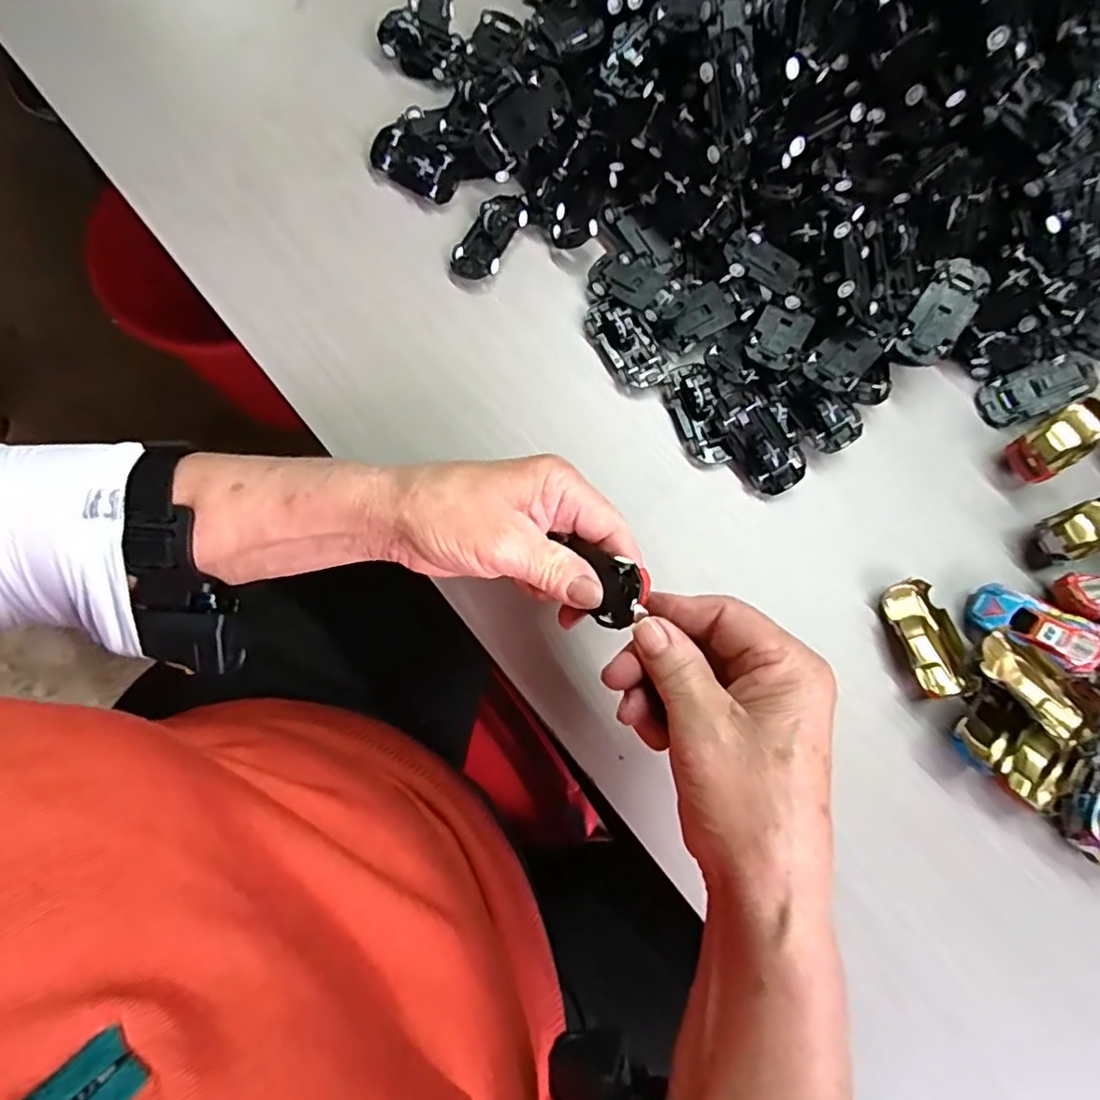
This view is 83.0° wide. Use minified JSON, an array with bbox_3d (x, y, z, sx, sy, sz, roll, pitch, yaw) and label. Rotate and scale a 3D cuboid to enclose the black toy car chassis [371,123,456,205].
[{"bbox_3d":[-0.088,-0.258,0.412,0.062,0.017,0.031,35,78,9],"label":"black toy car chassis"}]

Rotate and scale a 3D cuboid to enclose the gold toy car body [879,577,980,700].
[{"bbox_3d":[0.207,0.049,0.341,0.029,0.012,0.064,-17,76,-4],"label":"gold toy car body"}]

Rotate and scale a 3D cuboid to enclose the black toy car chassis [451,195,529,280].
[{"bbox_3d":[-0.038,-0.203,0.401,0.030,0.010,0.064,26,77,7],"label":"black toy car chassis"}]

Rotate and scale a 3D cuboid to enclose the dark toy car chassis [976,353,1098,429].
[{"bbox_3d":[0.298,-0.098,0.380,0.066,0.007,0.031,-23,76,10],"label":"dark toy car chassis"}]

